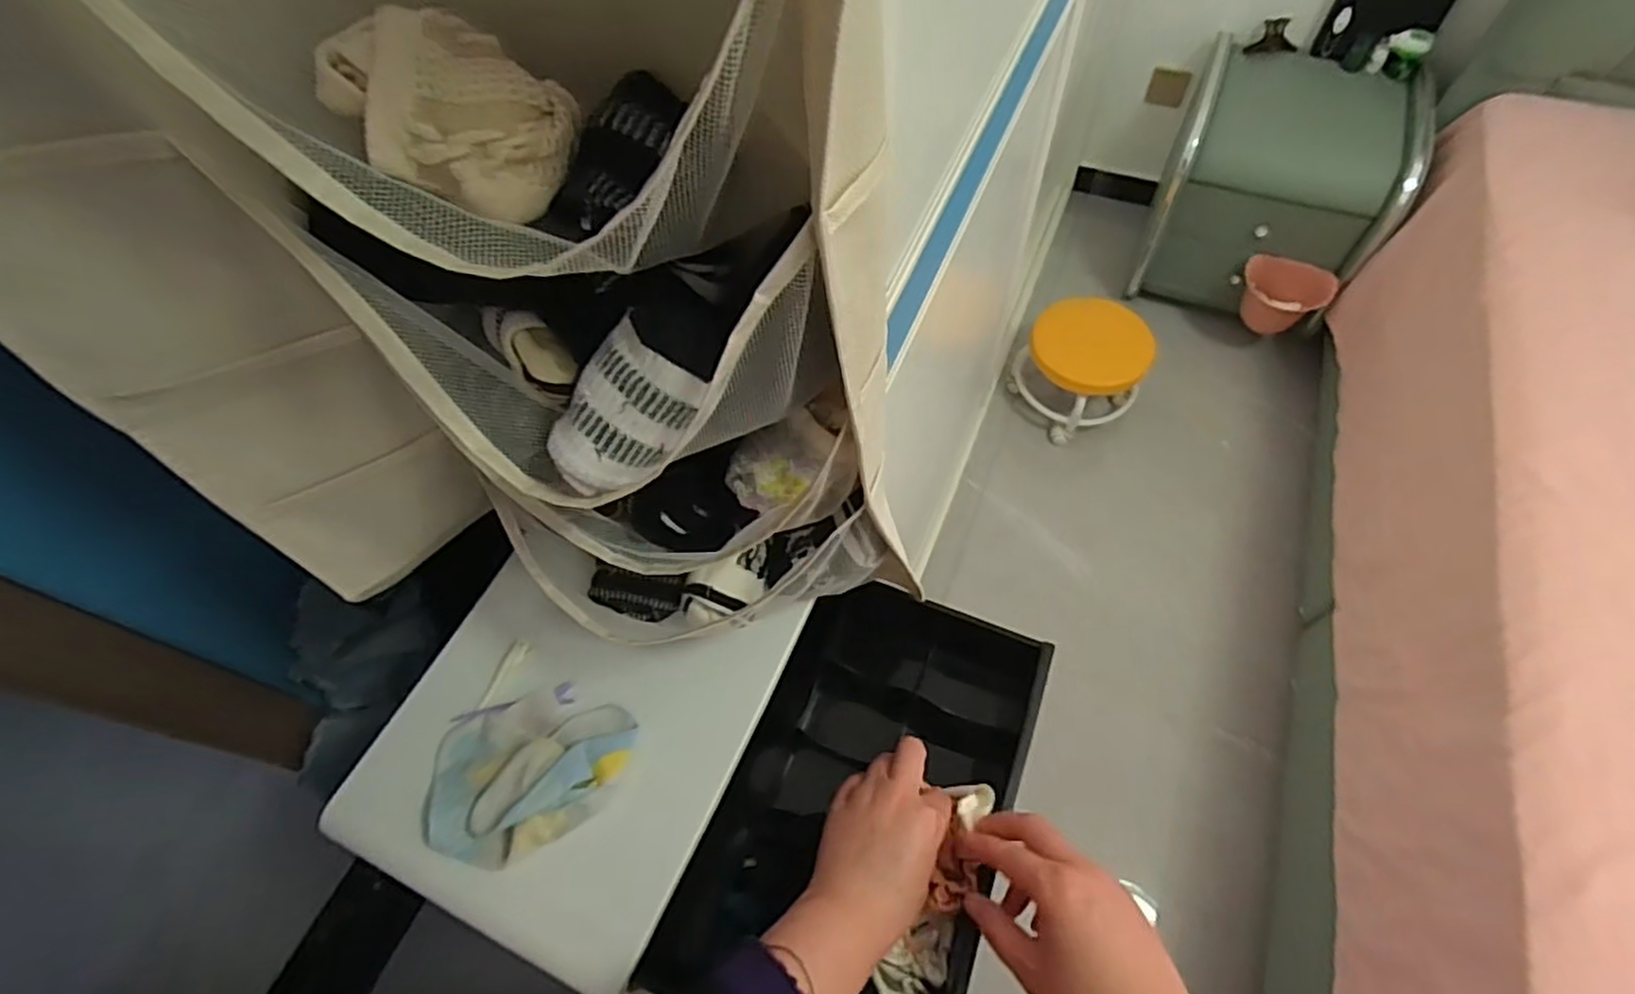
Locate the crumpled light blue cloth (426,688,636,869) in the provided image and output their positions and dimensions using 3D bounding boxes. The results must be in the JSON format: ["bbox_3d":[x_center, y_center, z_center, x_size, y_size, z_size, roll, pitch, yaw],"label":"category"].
[{"bbox_3d":[-0.202,0.185,0.491,0.133,0.037,0.116,8,61,7],"label":"crumpled light blue cloth"}]

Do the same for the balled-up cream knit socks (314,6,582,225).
[{"bbox_3d":[-0.126,-0.134,0.255,0.063,0.053,0.060,-1,60,2],"label":"balled-up cream knit socks"}]

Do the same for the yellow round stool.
[{"bbox_3d":[0.590,-0.296,1.654,0.229,0.241,0.255,-35,64,-16],"label":"yellow round stool"}]

